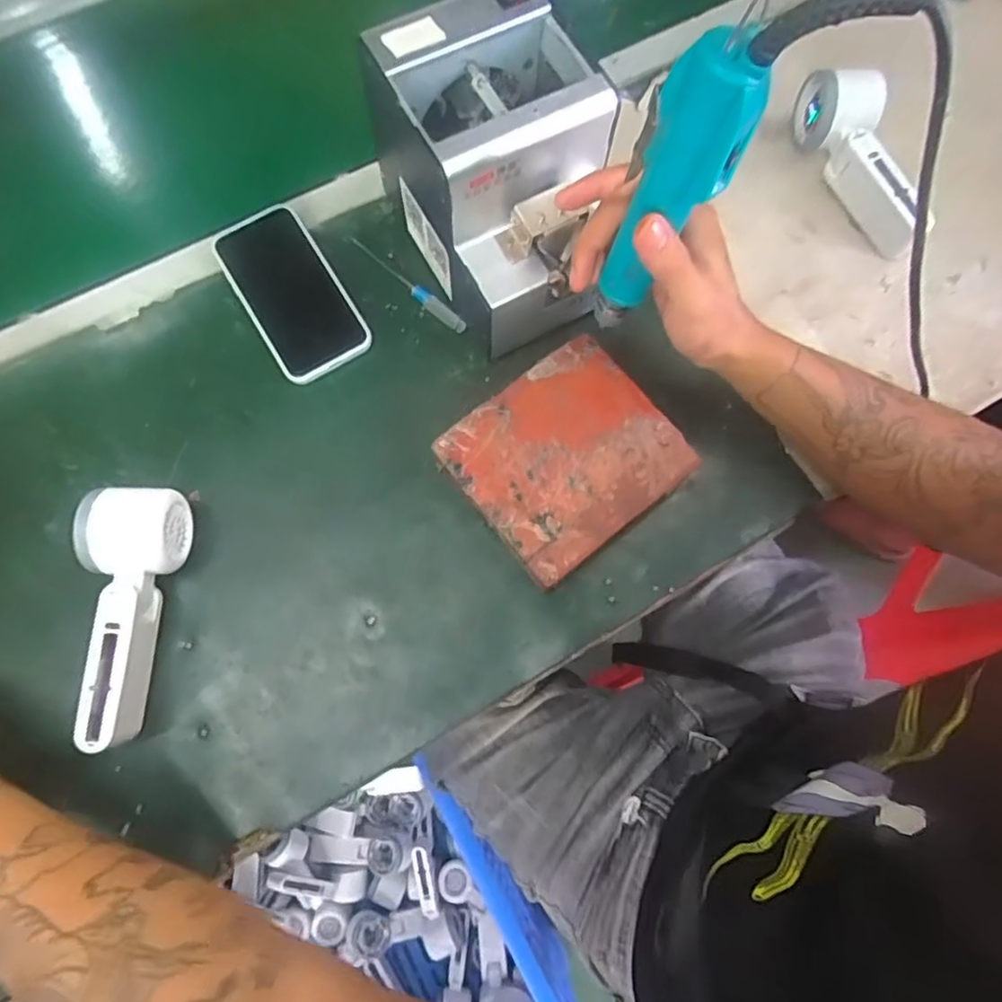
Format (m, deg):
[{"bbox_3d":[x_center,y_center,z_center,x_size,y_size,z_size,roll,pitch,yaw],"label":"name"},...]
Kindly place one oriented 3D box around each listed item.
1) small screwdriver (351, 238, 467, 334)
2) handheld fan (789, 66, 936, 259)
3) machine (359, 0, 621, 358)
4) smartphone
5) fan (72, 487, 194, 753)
[{"bbox_3d":[-0.074,-0.177,0.501,0.121,0.006,0.012,42,79,8],"label":"small screwdriver"},{"bbox_3d":[0.314,-0.288,0.519,0.072,0.049,0.155,-25,78,-8],"label":"handheld fan"},{"bbox_3d":[0.003,-0.228,0.446,0.124,0.142,0.177,-29,79,-9],"label":"machine"},{"bbox_3d":[-0.168,-0.167,0.491,0.074,0.013,0.149,-32,79,-9],"label":"smartphone"},{"bbox_3d":[-0.255,0.072,0.411,0.057,0.049,0.163,9,76,0],"label":"fan"}]

